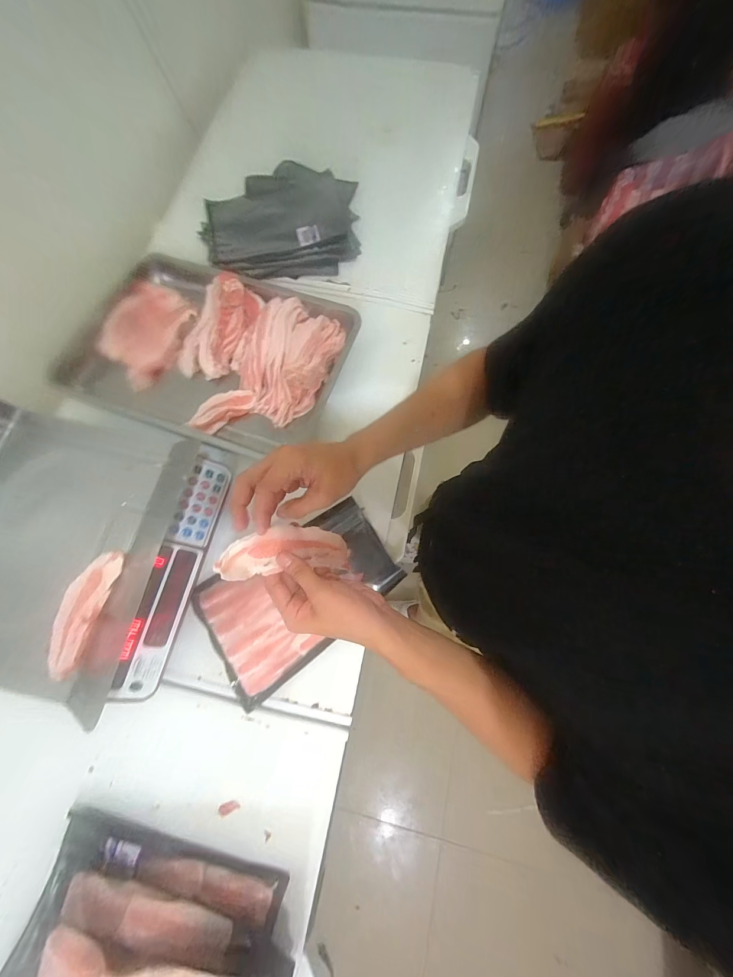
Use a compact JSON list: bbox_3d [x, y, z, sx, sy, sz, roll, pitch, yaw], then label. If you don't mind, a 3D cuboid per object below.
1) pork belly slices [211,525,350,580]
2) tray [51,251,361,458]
[{"bbox_3d":[-0.085,0.068,0.378,0.147,0.015,0.051,1,72,-33],"label":"pork belly slices"},{"bbox_3d":[-0.299,-0.265,0.633,0.494,0.048,0.334,19,75,4],"label":"tray"}]

